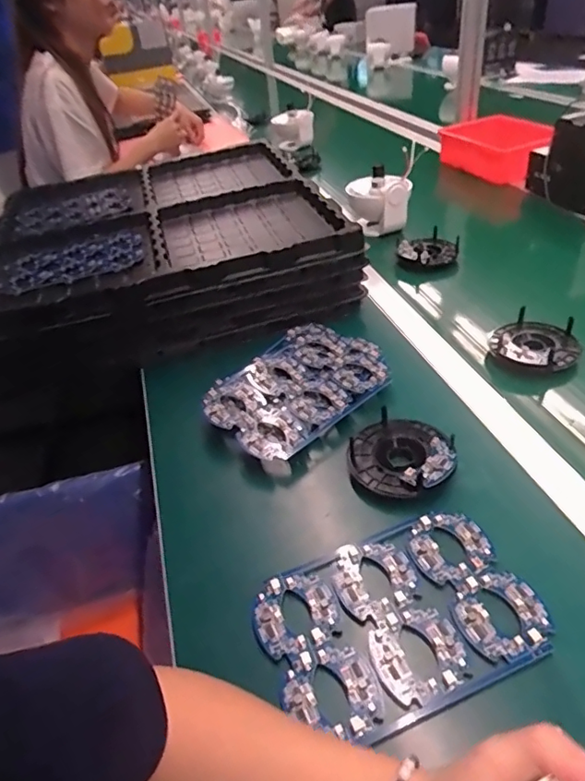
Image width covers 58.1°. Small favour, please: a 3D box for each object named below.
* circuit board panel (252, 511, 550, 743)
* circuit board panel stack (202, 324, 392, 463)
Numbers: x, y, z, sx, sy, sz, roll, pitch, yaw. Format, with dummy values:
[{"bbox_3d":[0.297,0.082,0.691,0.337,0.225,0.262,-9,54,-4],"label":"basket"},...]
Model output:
[{"bbox_3d":[0.078,0.168,0.399,0.198,0.010,0.134,-19,39,-12],"label":"circuit board panel"},{"bbox_3d":[0.008,-0.006,0.612,0.157,0.033,0.221,28,51,37],"label":"circuit board panel stack"}]

